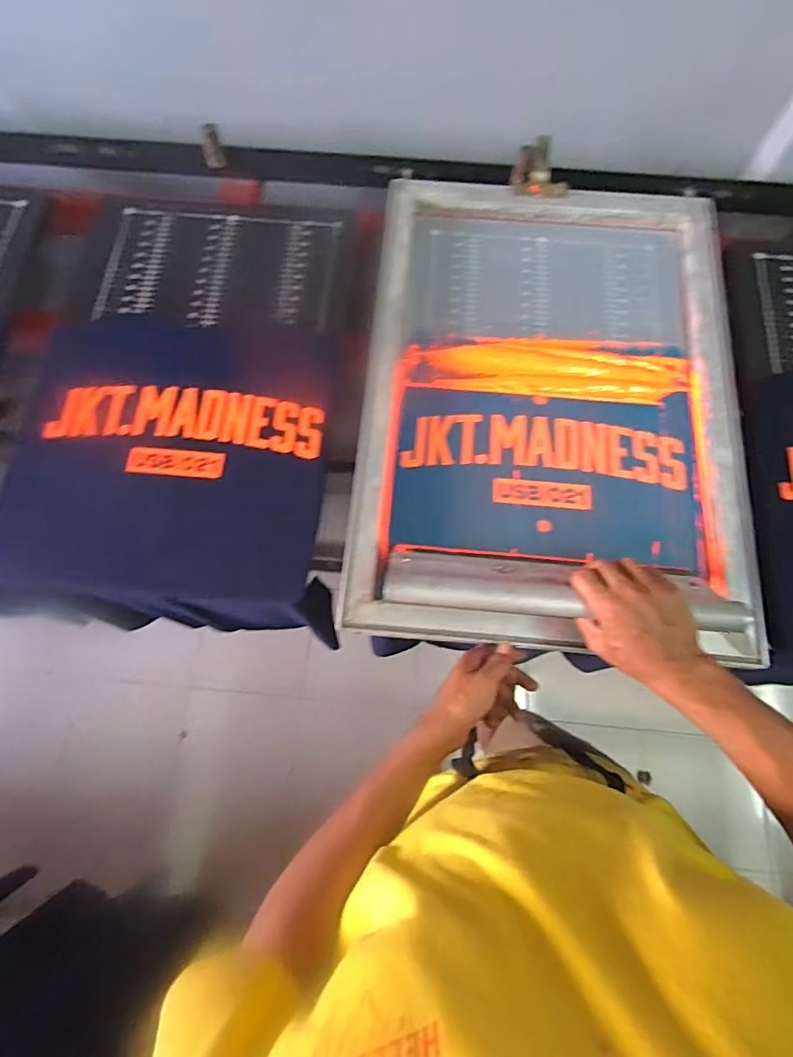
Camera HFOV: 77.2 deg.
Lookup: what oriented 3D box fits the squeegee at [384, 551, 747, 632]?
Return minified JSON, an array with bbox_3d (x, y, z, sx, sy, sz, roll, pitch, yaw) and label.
[{"bbox_3d":[0.162,0.068,0.517,0.343,0.106,0.035,5,114,1],"label":"squeegee"}]

